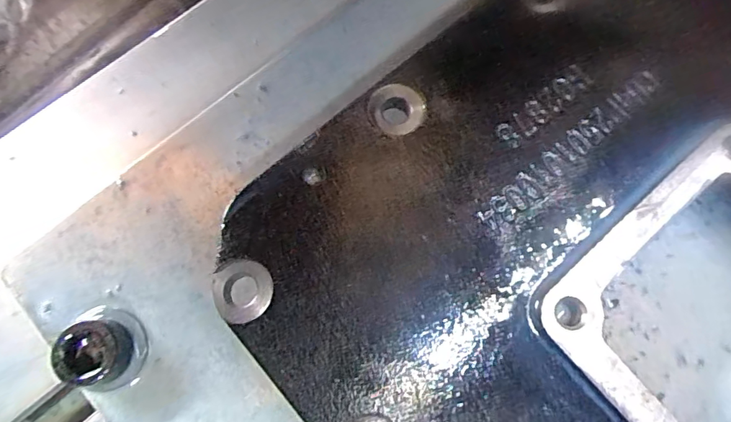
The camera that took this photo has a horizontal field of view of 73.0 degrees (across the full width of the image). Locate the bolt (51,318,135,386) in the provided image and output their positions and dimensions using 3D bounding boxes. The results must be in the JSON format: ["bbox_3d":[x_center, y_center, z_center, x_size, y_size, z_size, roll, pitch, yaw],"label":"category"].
[{"bbox_3d":[-0.104,0.054,0.187,0.024,0.016,0.022,0,76,-1],"label":"bolt"}]

